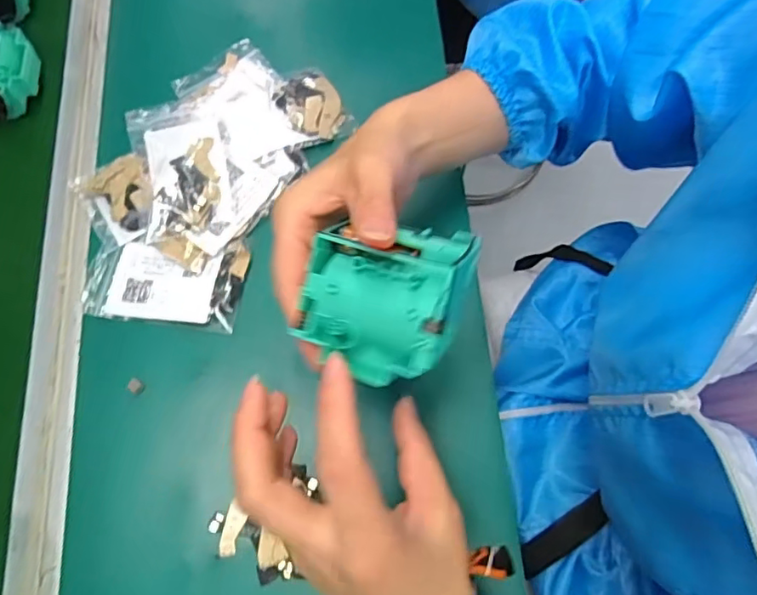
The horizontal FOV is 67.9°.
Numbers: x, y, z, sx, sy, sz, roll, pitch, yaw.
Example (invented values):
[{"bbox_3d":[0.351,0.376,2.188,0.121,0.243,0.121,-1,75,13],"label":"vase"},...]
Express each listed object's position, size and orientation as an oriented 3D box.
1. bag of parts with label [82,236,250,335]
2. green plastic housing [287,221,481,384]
[{"bbox_3d":[-0.161,-0.015,0.426,0.115,0.011,0.066,7,68,6],"label":"bag of parts with label"},{"bbox_3d":[0.007,0.001,0.284,0.077,0.042,0.075,16,97,22],"label":"green plastic housing"}]

